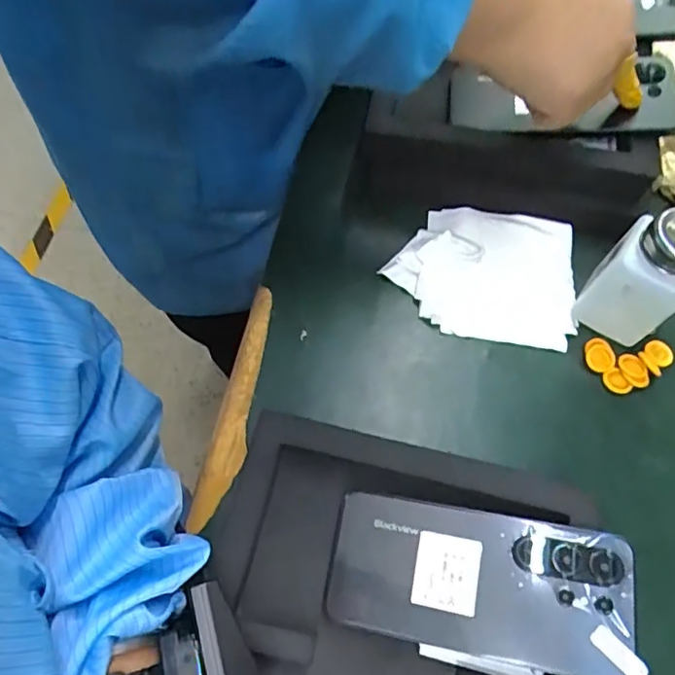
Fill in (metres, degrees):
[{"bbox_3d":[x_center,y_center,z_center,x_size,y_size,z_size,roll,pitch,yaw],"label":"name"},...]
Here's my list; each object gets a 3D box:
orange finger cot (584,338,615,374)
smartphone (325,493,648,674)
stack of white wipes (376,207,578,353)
[{"bbox_3d":[0.194,0.014,0.418,0.021,0.007,0.025,10,67,4],"label":"orange finger cot"},{"bbox_3d":[0.081,0.141,0.327,0.167,0.007,0.079,5,68,11],"label":"smartphone"},{"bbox_3d":[0.114,-0.053,0.436,0.140,0.028,0.108,11,67,4],"label":"stack of white wipes"}]

